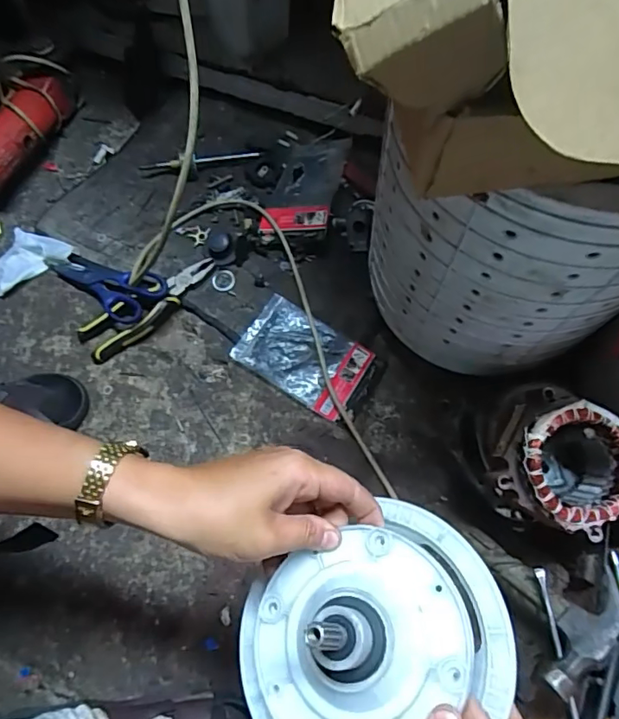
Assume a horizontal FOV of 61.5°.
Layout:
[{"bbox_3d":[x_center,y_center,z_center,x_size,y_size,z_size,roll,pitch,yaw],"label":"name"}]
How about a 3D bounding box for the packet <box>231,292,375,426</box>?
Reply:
[{"bbox_3d":[-0.010,-0.007,0.655,0.160,0.013,0.099,32,72,14],"label":"packet"}]

